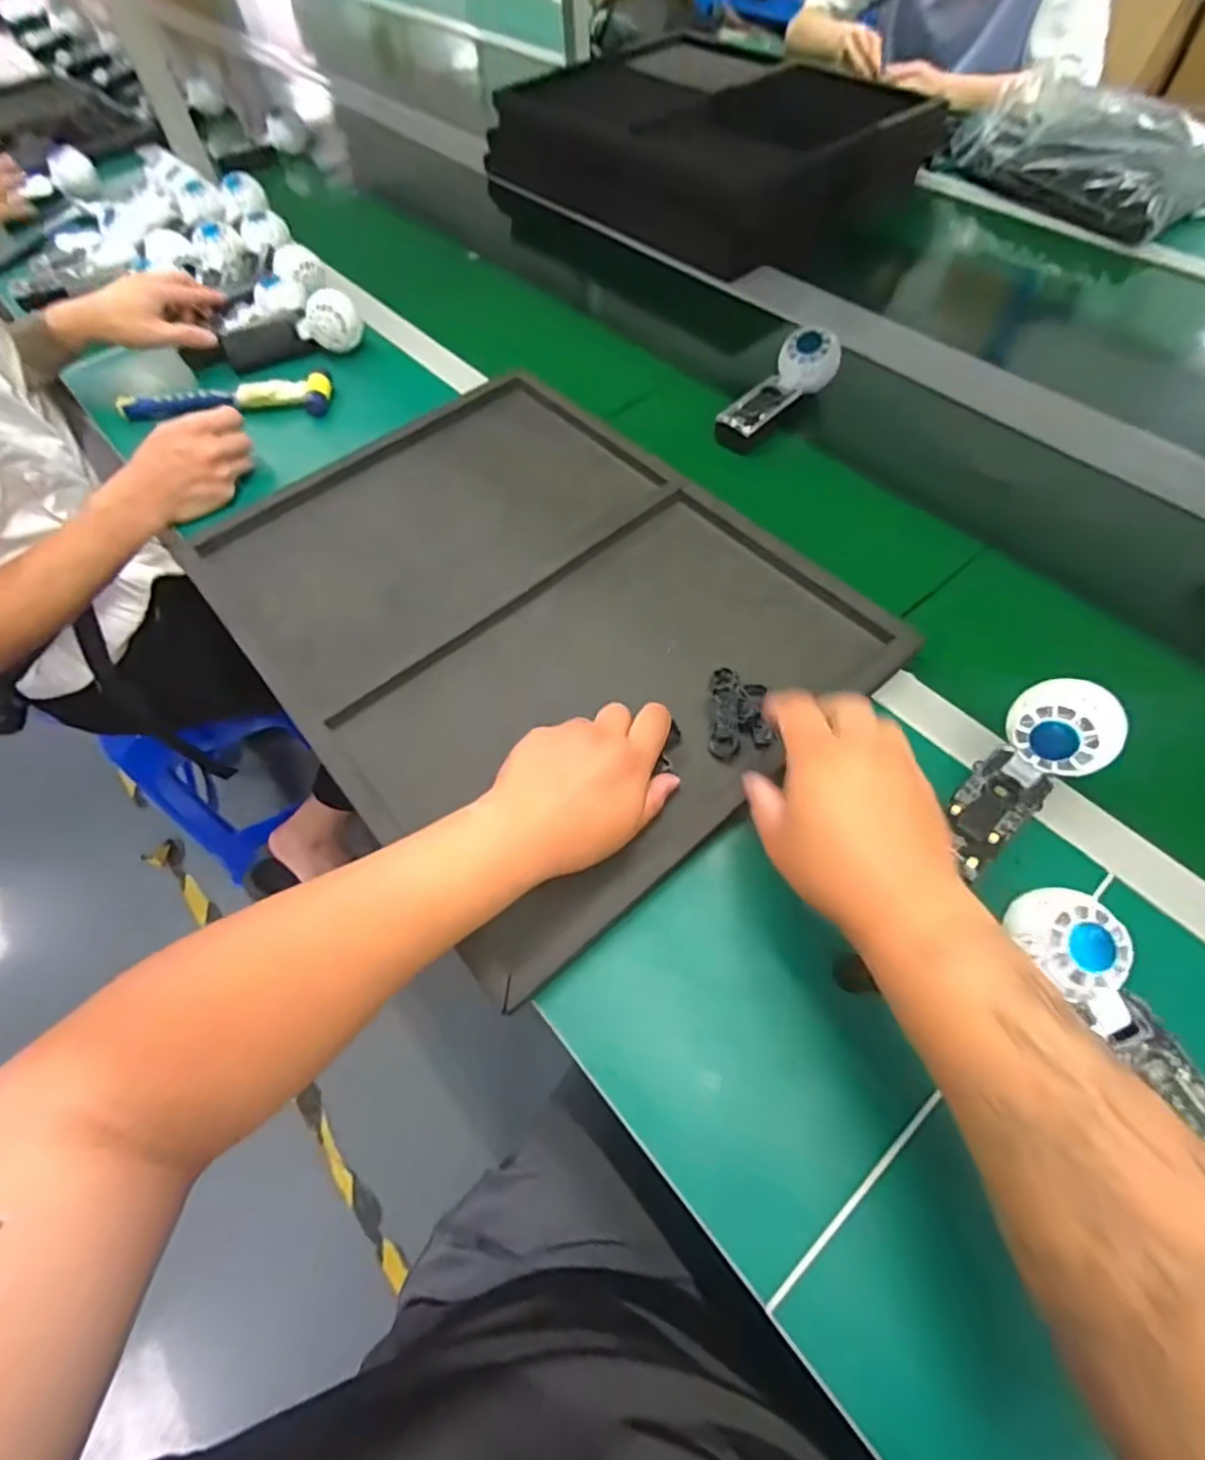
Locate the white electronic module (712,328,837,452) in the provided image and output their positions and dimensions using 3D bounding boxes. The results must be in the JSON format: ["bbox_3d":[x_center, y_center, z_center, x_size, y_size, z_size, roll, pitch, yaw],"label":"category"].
[{"bbox_3d":[0.188,-0.364,0.690,0.060,0.052,0.153,35,70,19],"label":"white electronic module"}]

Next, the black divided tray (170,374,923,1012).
[{"bbox_3d":[-0.081,-0.122,0.585,0.422,0.033,0.546,-38,67,-15],"label":"black divided tray"}]

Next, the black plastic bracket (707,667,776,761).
[{"bbox_3d":[0.108,-0.013,0.499,0.045,0.014,0.072,4,63,6],"label":"black plastic bracket"}]

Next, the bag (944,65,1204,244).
[{"bbox_3d":[0.704,-0.857,0.933,0.219,0.096,0.388,-29,65,-11],"label":"bag"}]

